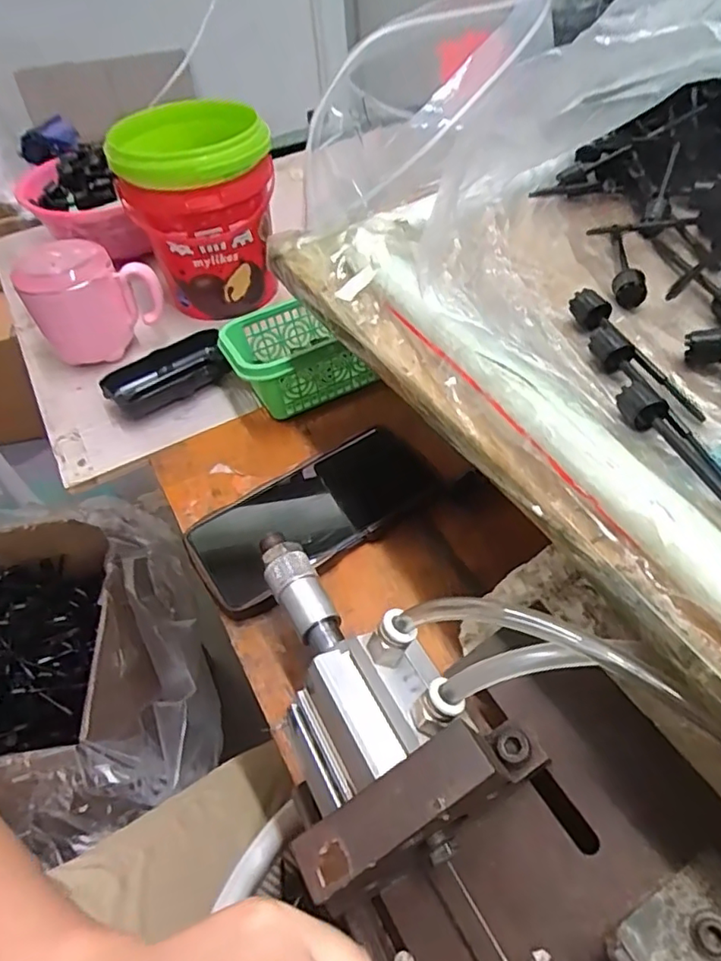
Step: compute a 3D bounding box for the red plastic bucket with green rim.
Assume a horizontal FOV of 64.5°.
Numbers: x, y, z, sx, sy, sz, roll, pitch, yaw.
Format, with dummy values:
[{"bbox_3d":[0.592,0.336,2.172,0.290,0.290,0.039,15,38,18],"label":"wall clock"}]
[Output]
[{"bbox_3d":[-0.147,-0.256,0.544,0.122,0.152,0.140,-16,50,-9],"label":"red plastic bucket with green rim"}]

